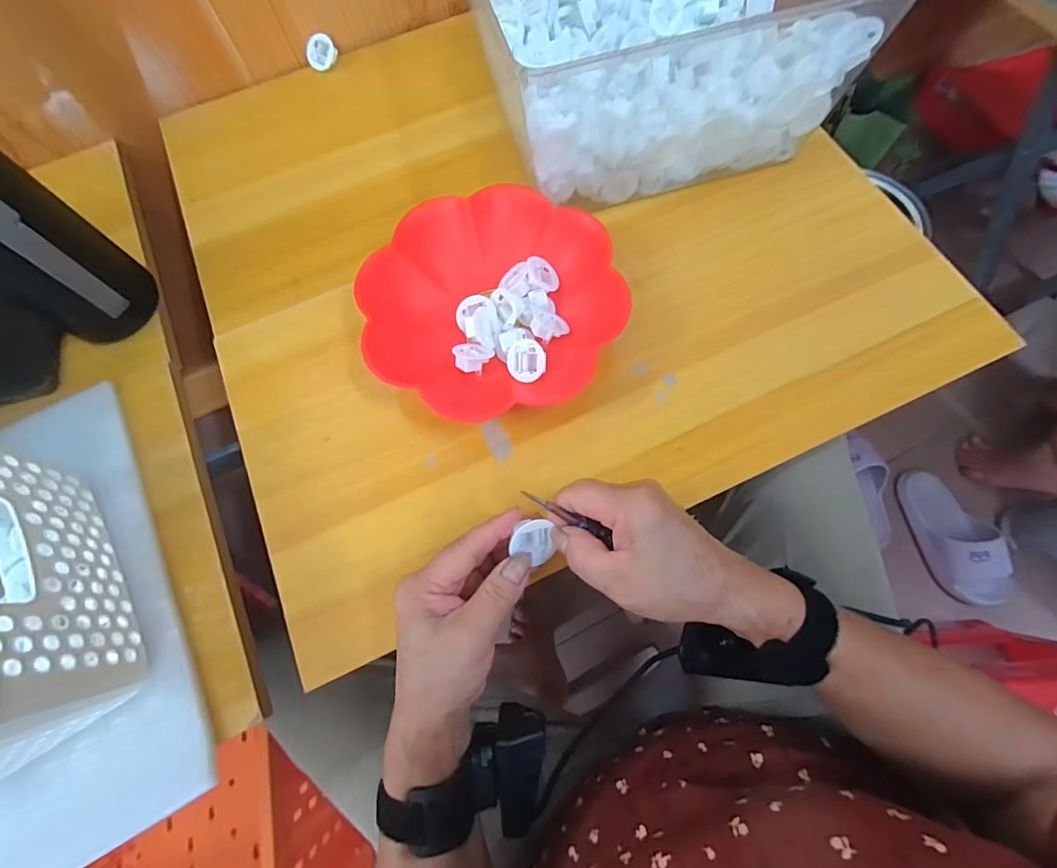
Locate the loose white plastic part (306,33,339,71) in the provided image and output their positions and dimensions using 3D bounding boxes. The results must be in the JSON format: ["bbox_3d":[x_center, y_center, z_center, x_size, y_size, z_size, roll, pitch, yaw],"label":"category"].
[{"bbox_3d":[-0.225,-0.414,0.505,0.032,0.009,0.031,-2,110,-6],"label":"loose white plastic part"}]

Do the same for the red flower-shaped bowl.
[{"bbox_3d":[-0.029,-0.105,0.374,0.192,0.044,0.183,-1,71,2],"label":"red flower-shaped bowl"}]

